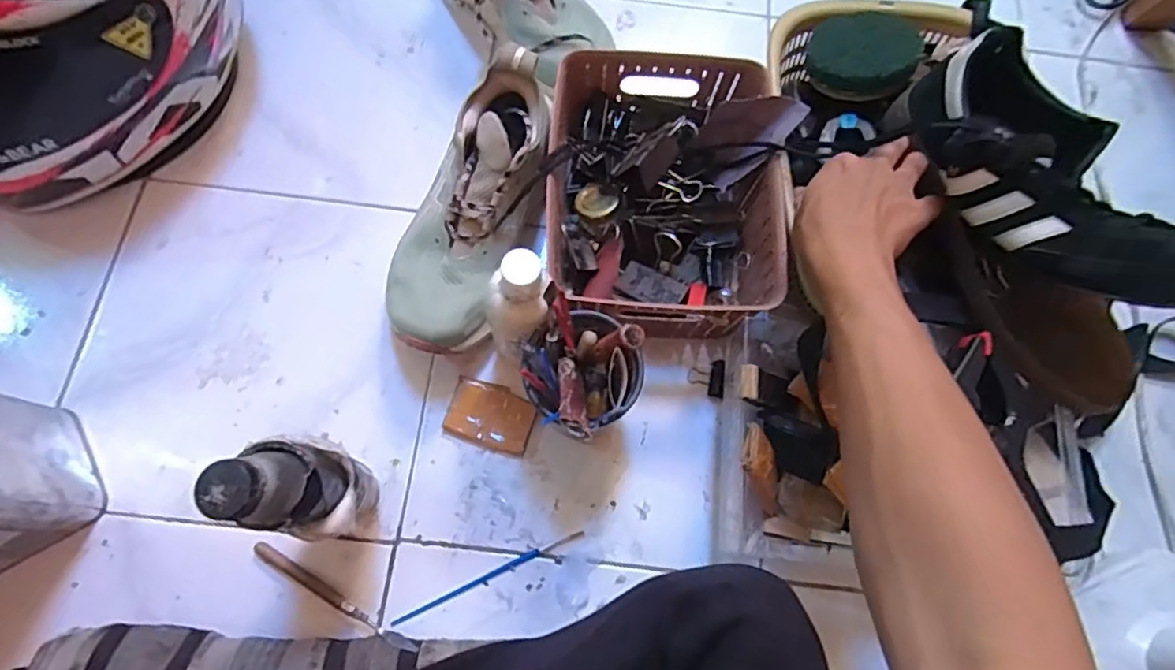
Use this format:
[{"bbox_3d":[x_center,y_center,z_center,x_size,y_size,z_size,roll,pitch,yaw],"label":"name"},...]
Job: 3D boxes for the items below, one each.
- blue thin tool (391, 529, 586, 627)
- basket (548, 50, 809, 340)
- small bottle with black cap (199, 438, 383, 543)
[{"bbox_3d":[-0.078,0.195,0.494,0.161,0.006,0.007,-23,74,-10],"label":"blue thin tool"},{"bbox_3d":[0.068,-0.119,0.549,0.199,0.102,0.251,5,71,-1],"label":"basket"},{"bbox_3d":[-0.187,0.108,0.413,0.056,0.198,0.065,-5,73,-6],"label":"small bottle with black cap"}]

